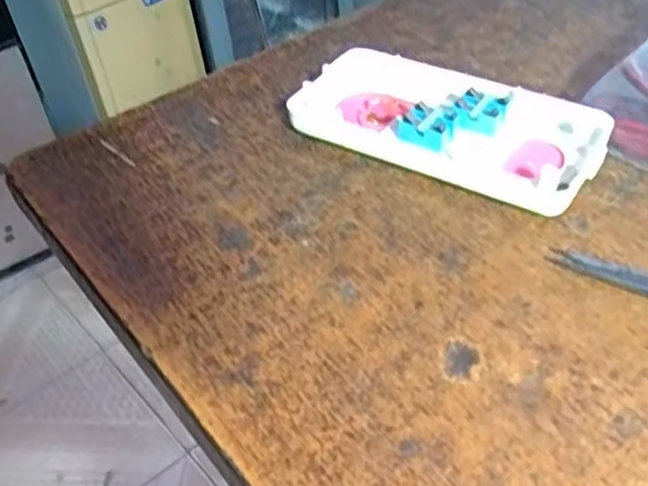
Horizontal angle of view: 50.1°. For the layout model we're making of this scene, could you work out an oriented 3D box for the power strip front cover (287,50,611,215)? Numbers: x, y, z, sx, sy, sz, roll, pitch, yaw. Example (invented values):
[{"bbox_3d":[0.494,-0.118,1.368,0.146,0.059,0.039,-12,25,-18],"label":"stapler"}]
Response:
[{"bbox_3d":[0.052,-0.052,0.297,0.128,0.020,0.057,20,49,26],"label":"power strip front cover"}]

